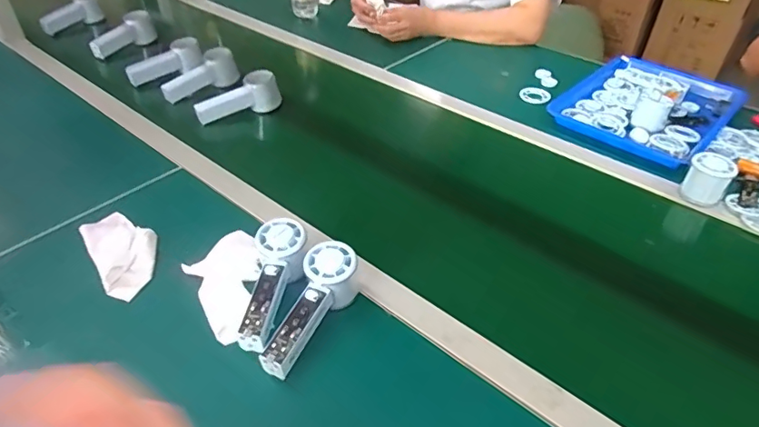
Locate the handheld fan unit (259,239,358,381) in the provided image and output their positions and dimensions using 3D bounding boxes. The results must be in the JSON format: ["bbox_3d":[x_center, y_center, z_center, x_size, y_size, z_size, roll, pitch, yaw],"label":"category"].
[{"bbox_3d":[-0.074,0.107,0.555,0.055,0.066,0.157,19,57,19],"label":"handheld fan unit"}]

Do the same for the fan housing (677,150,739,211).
[{"bbox_3d":[0.478,-0.048,0.743,0.056,0.064,0.058,30,48,29],"label":"fan housing"}]

